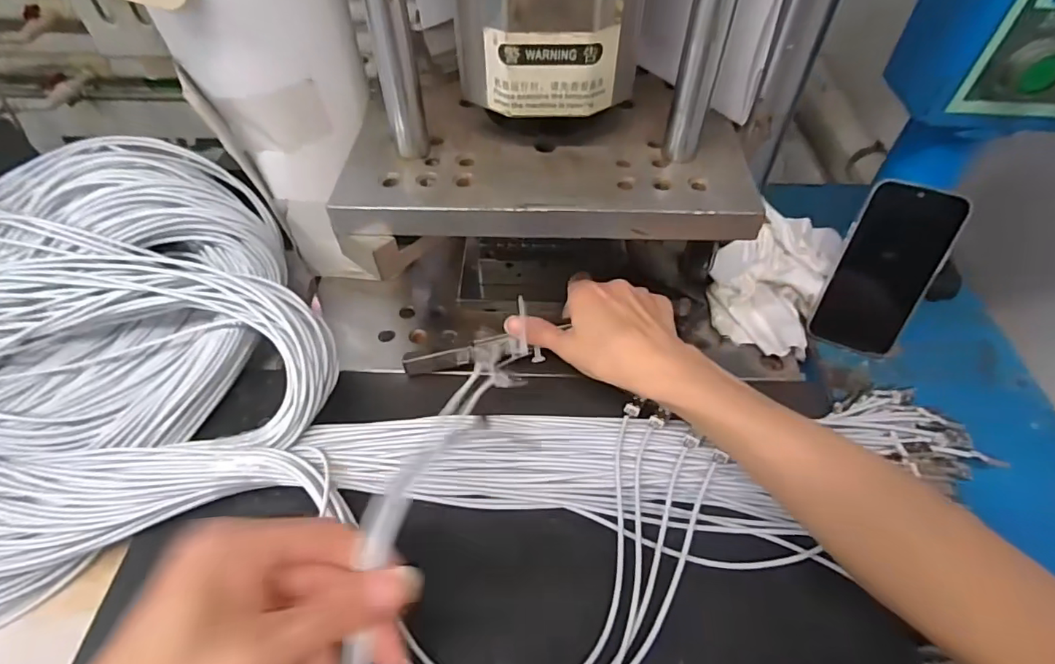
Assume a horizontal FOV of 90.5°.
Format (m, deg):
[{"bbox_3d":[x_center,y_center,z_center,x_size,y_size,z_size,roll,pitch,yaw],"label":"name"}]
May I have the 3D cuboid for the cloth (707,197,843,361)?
[{"bbox_3d":[0.231,-0.056,0.501,0.098,0.060,0.145,22,55,14],"label":"cloth"}]

